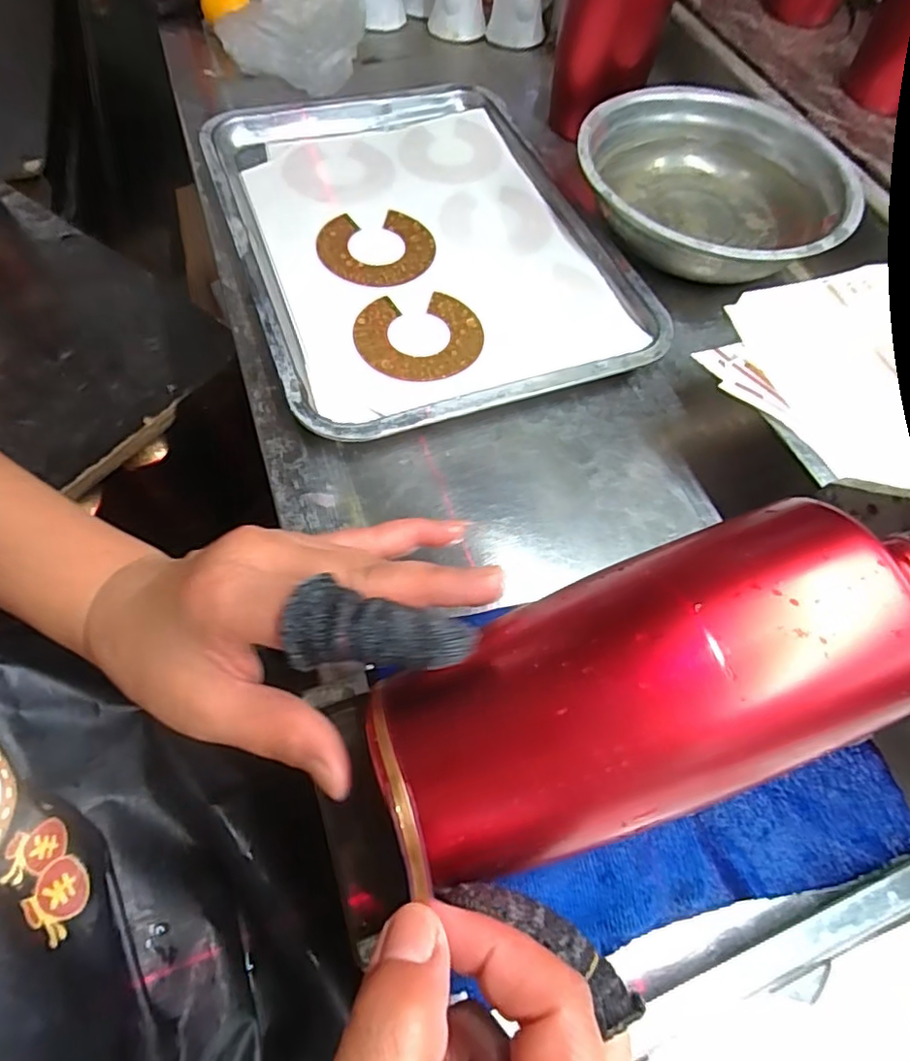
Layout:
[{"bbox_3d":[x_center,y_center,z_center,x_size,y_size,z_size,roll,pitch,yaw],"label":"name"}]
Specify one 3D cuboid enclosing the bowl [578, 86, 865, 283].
[{"bbox_3d":[0.192,-0.259,0.441,0.193,0.046,0.198,-2,62,3],"label":"bowl"}]

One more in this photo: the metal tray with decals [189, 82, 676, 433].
[{"bbox_3d":[-0.026,-0.222,0.427,0.253,0.023,0.337,-18,65,-12],"label":"metal tray with decals"}]

